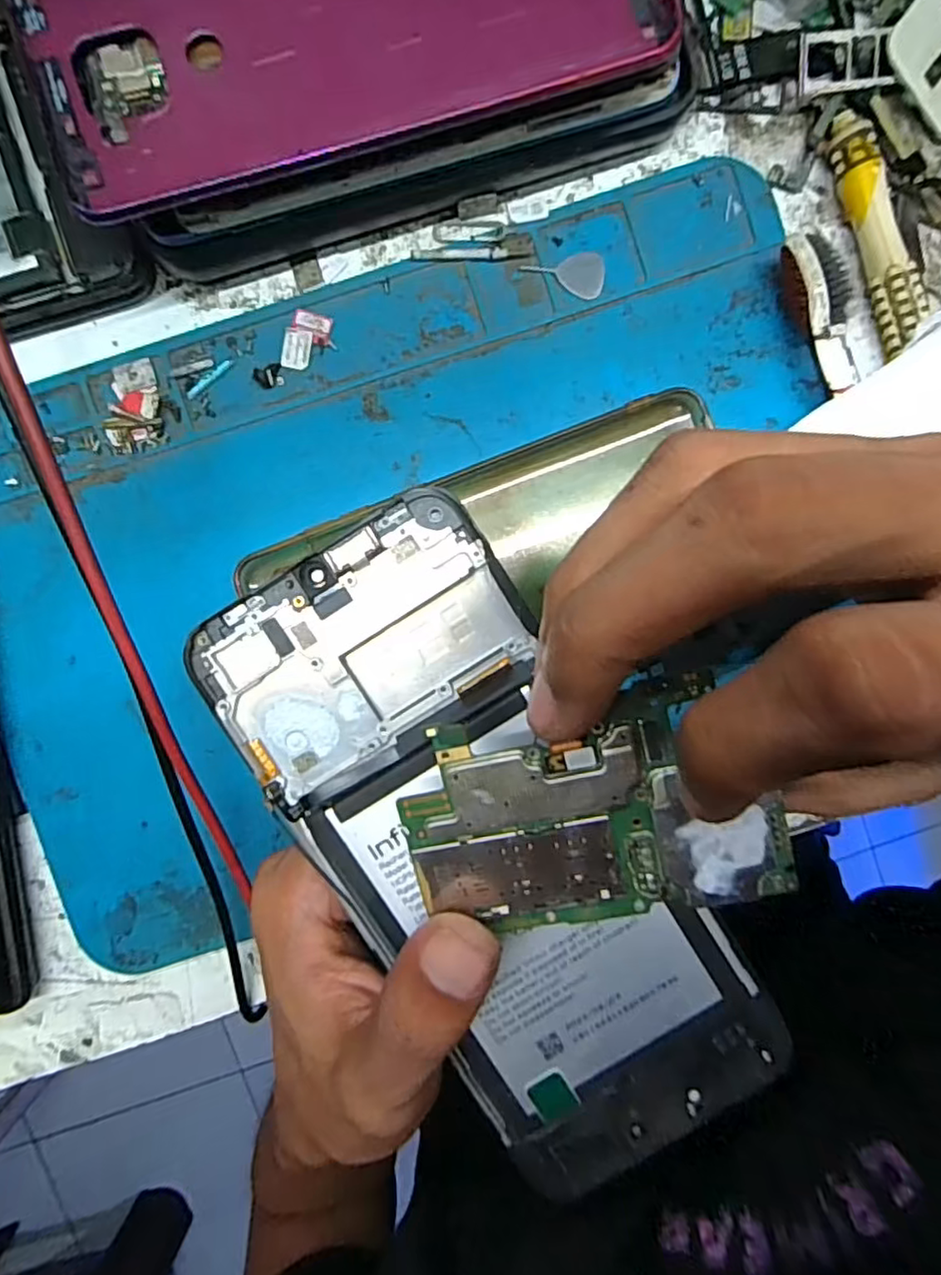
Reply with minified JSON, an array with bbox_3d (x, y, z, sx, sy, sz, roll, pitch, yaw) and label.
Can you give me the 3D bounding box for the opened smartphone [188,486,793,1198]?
[{"bbox_3d":[0.006,0.051,0.142,0.072,0.006,0.159,-30,92,1],"label":"opened smartphone"}]

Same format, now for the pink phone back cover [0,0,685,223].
[{"bbox_3d":[-0.031,-0.164,0.157,0.162,0.007,0.074,-18,94,0],"label":"pink phone back cover"}]

